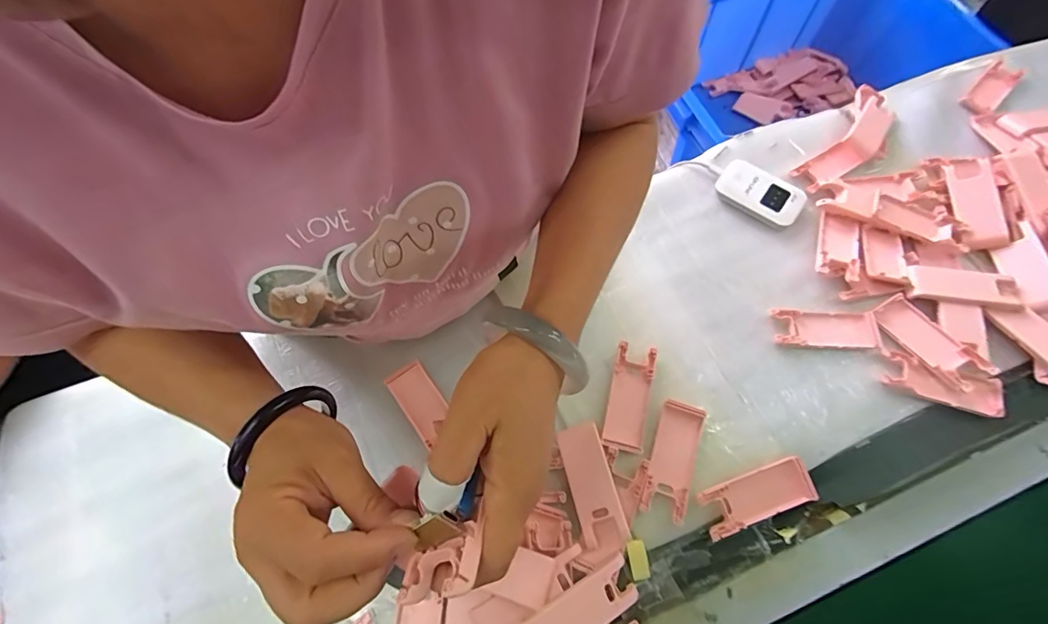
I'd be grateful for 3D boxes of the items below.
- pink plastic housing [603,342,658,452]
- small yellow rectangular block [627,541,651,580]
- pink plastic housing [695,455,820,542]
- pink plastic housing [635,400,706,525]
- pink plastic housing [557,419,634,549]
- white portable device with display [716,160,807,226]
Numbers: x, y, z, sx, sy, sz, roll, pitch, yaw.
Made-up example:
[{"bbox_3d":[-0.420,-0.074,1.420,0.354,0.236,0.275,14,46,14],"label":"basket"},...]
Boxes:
[{"bbox_3d":[0.103,0.081,0.449,0.037,0.008,0.103,13,67,6],"label":"pink plastic housing"},{"bbox_3d":[0.099,0.215,0.403,0.016,0.004,0.034,-12,89,-3],"label":"small yellow rectangular block"},{"bbox_3d":[0.205,0.164,0.414,0.102,0.018,0.039,-17,67,-7],"label":"pink plastic housing"},{"bbox_3d":[0.134,0.133,0.426,0.045,0.010,0.102,18,67,8],"label":"pink plastic housing"},{"bbox_3d":[0.060,0.151,0.414,0.039,0.011,0.101,-14,67,-6],"label":"pink plastic housing"},{"bbox_3d":[0.278,-0.141,0.548,0.097,0.012,0.054,36,71,15],"label":"white portable device with display"}]

